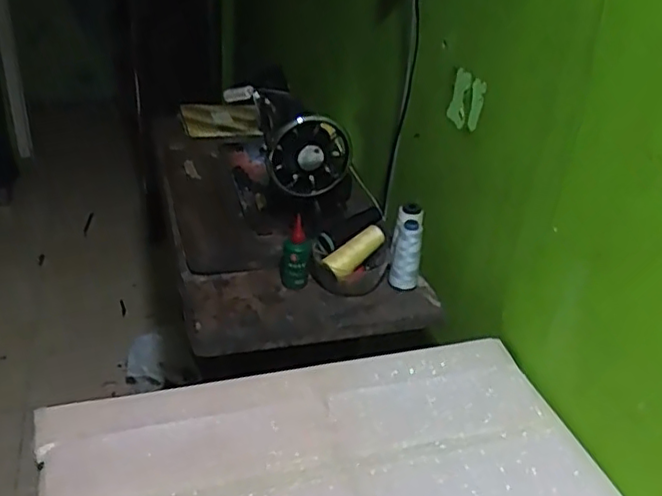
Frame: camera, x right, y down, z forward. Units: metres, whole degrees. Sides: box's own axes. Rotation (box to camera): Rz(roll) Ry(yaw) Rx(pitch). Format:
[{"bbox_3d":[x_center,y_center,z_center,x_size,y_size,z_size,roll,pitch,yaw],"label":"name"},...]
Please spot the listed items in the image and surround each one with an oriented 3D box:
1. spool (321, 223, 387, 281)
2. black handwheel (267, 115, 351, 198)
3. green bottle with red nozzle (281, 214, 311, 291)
[{"bbox_3d":[0.044,0.001,1.019,0.127,0.035,0.037,-37,48,-25],"label":"spool"},{"bbox_3d":[-0.034,-0.147,1.034,0.125,0.129,0.049,-10,35,-23],"label":"black handwheel"},{"bbox_3d":[-0.053,0.011,0.999,0.041,0.114,0.032,3,31,-3],"label":"green bottle with red nozzle"}]

